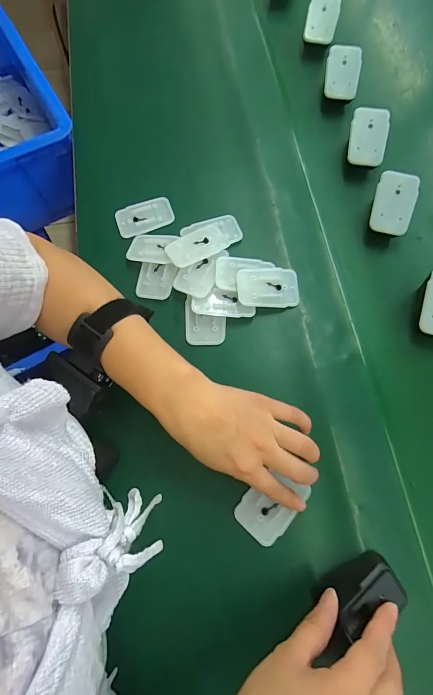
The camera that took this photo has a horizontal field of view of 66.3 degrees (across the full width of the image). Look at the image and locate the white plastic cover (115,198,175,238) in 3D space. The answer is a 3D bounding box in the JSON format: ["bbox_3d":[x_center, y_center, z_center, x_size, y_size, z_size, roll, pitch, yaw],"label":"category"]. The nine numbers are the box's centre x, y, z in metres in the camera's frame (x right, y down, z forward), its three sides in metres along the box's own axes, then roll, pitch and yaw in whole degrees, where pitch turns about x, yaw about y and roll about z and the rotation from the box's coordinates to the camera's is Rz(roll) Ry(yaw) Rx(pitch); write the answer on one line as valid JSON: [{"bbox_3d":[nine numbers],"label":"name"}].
[{"bbox_3d":[-0.091,-0.164,0.419,0.071,0.008,0.043,-23,72,-5],"label":"white plastic cover"}]

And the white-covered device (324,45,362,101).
[{"bbox_3d":[0.165,-0.358,0.432,0.046,0.012,0.058,7,103,-7],"label":"white-covered device"}]

